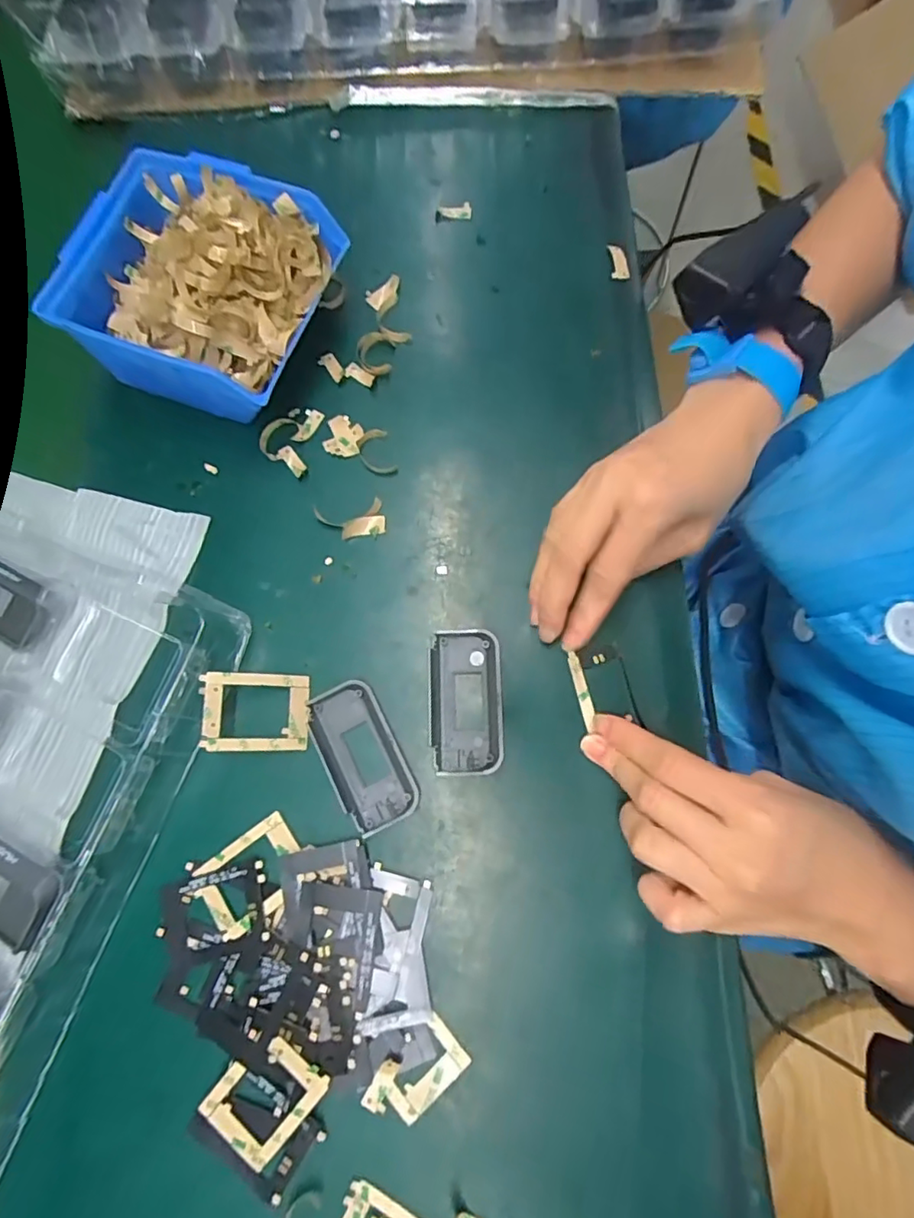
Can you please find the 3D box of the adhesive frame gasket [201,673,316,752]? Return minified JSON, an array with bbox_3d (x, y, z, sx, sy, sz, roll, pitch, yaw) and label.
[{"bbox_3d":[-0.105,0.053,0.300,0.054,0.005,0.040,6,76,-24],"label":"adhesive frame gasket"}]

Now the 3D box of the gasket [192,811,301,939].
[{"bbox_3d":[-0.102,0.137,0.290,0.053,0.004,0.045,-37,71,-7],"label":"gasket"}]

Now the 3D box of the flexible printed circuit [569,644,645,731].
[{"bbox_3d":[0.079,0.042,0.308,0.030,0.007,0.044,-12,76,-8],"label":"flexible printed circuit"}]

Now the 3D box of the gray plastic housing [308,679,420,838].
[{"bbox_3d":[-0.050,0.077,0.302,0.038,0.006,0.076,-28,77,-5],"label":"gray plastic housing"}]

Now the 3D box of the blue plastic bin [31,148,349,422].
[{"bbox_3d":[-0.152,-0.188,0.341,0.137,0.069,0.125,23,77,7],"label":"blue plastic bin"}]

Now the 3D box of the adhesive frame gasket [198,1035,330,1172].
[{"bbox_3d":[-0.089,0.225,0.264,0.039,0.004,0.052,38,90,9],"label":"adhesive frame gasket"}]

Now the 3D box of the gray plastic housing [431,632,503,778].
[{"bbox_3d":[0.005,0.049,0.307,0.038,0.010,0.075,-1,76,1],"label":"gray plastic housing"}]

